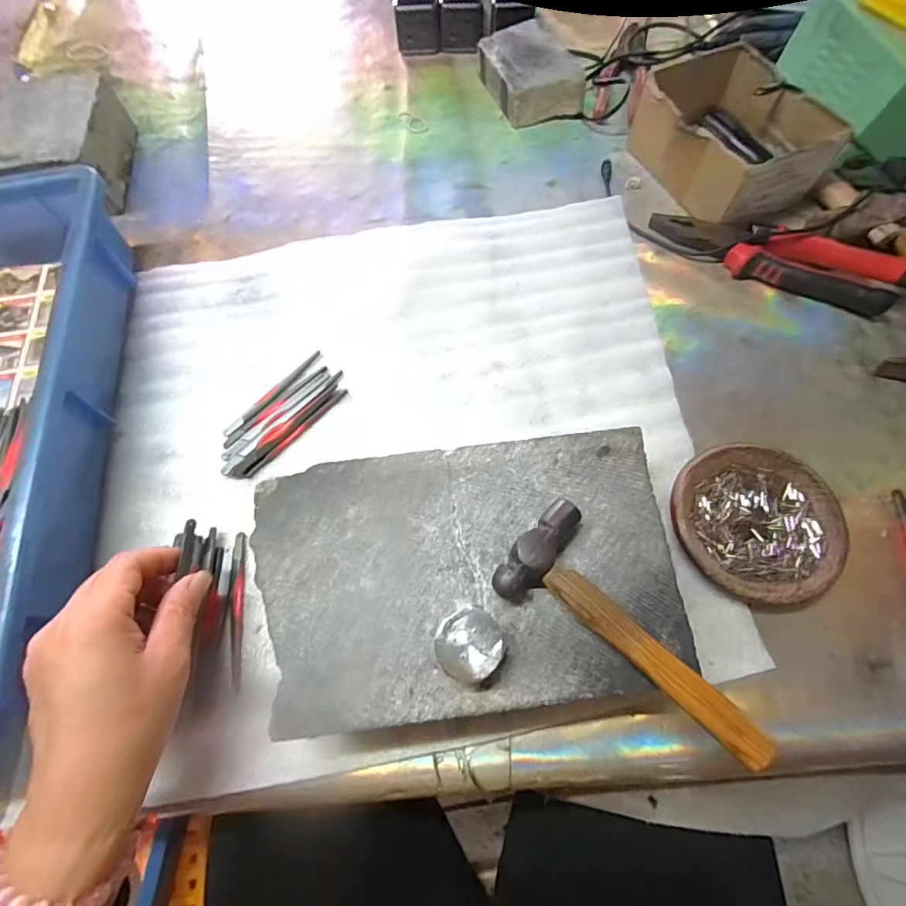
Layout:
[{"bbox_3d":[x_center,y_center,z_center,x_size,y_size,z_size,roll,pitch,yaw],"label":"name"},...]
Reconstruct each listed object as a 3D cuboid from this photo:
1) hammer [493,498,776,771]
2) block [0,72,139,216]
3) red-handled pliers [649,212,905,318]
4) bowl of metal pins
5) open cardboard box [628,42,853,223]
[{"bbox_3d":[0.100,0.088,0.239,0.150,0.017,0.061,33,71,14],"label":"hammer"},{"bbox_3d":[-0.406,-0.319,0.476,0.099,0.066,0.158,-8,66,-3],"label":"block"},{"bbox_3d":[0.303,-0.185,0.421,0.227,0.025,0.066,19,68,9],"label":"red-handled pliers"},{"bbox_3d":[0.212,0.049,0.323,0.111,0.021,0.111,0,66,1],"label":"bowl of metal pins"},{"bbox_3d":[0.273,-0.314,0.456,0.129,0.068,0.167,-21,67,-8],"label":"open cardboard box"}]

